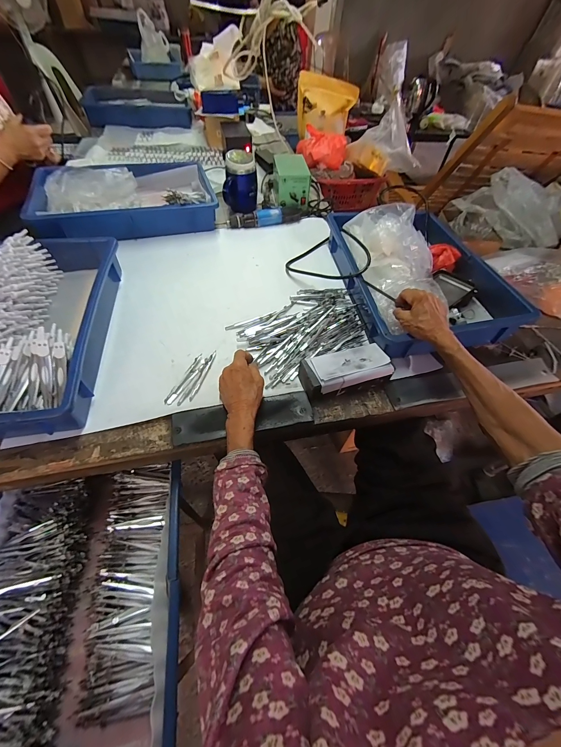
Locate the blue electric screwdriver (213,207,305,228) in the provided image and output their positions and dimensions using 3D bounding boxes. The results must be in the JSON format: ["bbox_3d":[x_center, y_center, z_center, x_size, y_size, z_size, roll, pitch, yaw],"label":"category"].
[{"bbox_3d":[-0.050,-0.439,0.799,0.237,0.036,0.046,-15,56,-14],"label":"blue electric screwdriver"}]

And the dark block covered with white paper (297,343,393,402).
[{"bbox_3d":[0.109,-0.005,0.482,0.144,0.039,0.061,-13,56,-13],"label":"dark block covered with white paper"}]

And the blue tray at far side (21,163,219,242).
[{"bbox_3d":[-0.406,-0.467,0.762,0.425,0.085,0.296,-15,56,-14],"label":"blue tray at far side"}]

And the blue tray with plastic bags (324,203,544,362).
[{"bbox_3d":[0.290,-0.228,0.607,0.299,0.128,0.411,-6,54,-8],"label":"blue tray with plastic bags"}]

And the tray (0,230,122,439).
[{"bbox_3d":[-0.433,-0.099,0.472,0.272,0.123,0.422,-4,54,-7],"label":"tray"}]

